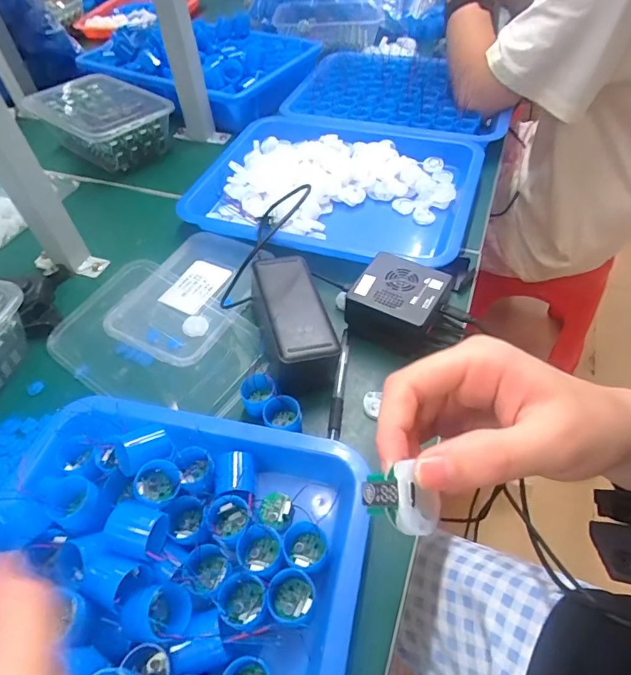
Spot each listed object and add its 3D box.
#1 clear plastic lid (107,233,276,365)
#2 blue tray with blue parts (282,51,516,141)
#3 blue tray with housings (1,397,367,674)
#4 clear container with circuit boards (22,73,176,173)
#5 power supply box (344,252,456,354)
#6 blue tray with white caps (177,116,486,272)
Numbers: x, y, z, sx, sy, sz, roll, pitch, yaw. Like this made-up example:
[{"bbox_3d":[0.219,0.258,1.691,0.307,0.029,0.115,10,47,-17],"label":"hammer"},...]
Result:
[{"bbox_3d":[-0.128,-0.053,0.484,0.129,0.014,0.174,16,53,16],"label":"clear plastic lid"},{"bbox_3d":[0.139,-0.381,0.703,0.313,0.038,0.243,15,53,15],"label":"blue tray with blue parts"},{"bbox_3d":[-0.108,0.176,0.264,0.247,0.047,0.293,8,52,10],"label":"blue tray with housings"},{"bbox_3d":[-0.320,-0.320,0.681,0.204,0.069,0.136,34,60,27],"label":"clear container with circuit boards"},{"bbox_3d":[0.079,-0.034,0.431,0.076,0.045,0.077,28,58,24],"label":"power supply box"},{"bbox_3d":[0.030,-0.198,0.582,0.331,0.038,0.281,15,53,15],"label":"blue tray with white caps"}]

